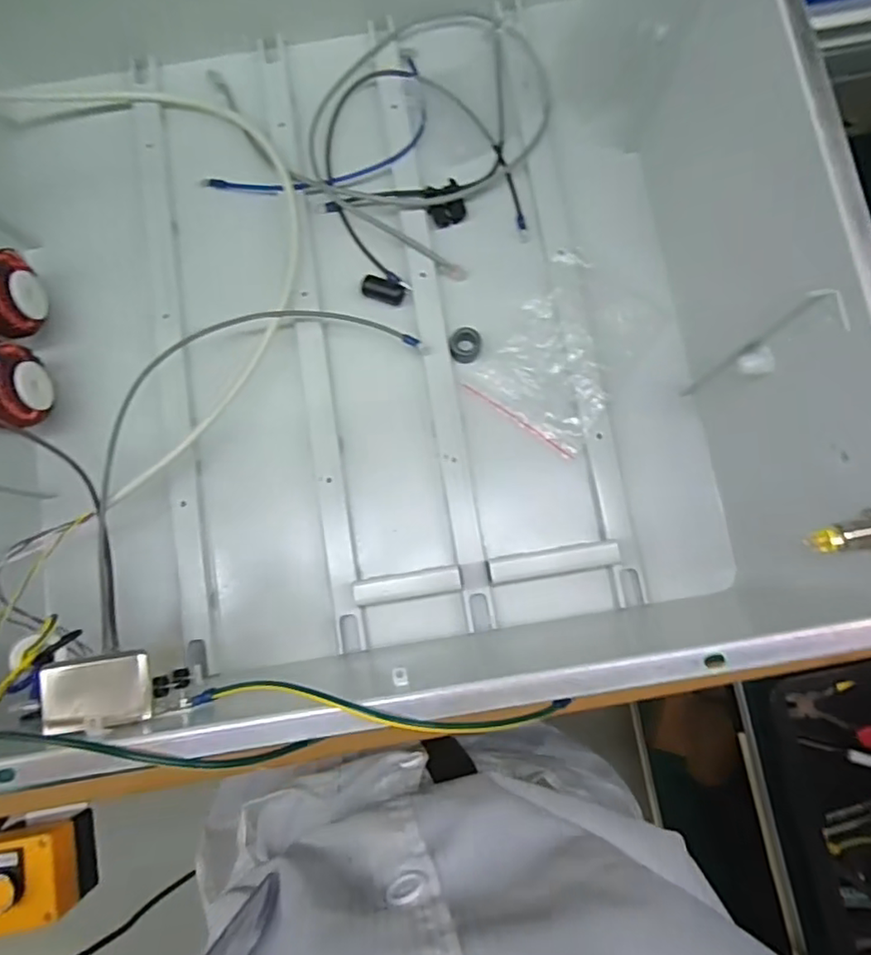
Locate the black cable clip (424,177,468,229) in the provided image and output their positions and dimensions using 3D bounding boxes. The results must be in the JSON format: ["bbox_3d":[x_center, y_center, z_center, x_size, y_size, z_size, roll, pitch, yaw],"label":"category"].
[{"bbox_3d":[0.010,-0.258,0.564,0.034,0.007,0.040,-17,81,-3],"label":"black cable clip"}]

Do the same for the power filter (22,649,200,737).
[{"bbox_3d":[-0.183,0.120,0.339,0.081,0.030,0.039,-8,81,1],"label":"power filter"}]

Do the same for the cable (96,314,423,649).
[{"bbox_3d":[-0.192,-0.051,0.493,0.173,0.067,0.337,39,82,5],"label":"cable"}]

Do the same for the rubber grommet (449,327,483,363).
[{"bbox_3d":[0.027,-0.120,0.535,0.028,0.011,0.031,-4,81,-1],"label":"rubber grommet"}]

